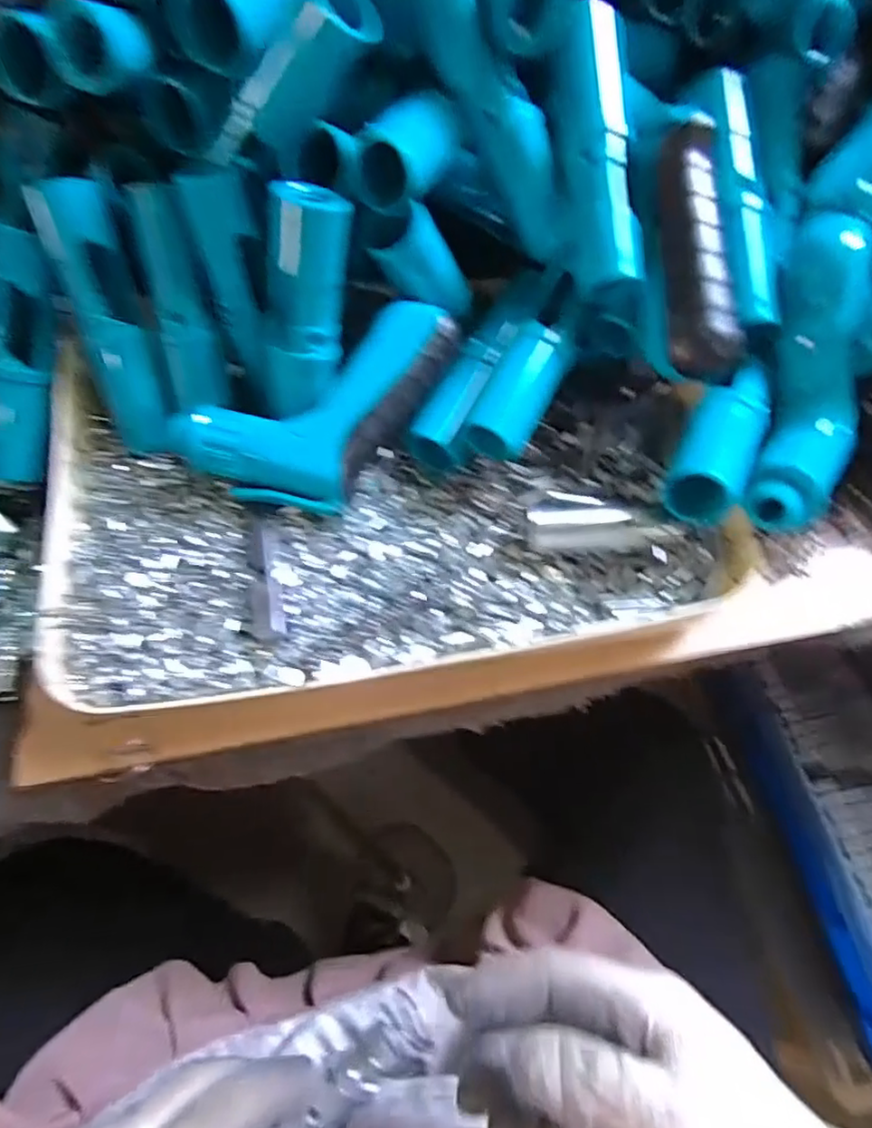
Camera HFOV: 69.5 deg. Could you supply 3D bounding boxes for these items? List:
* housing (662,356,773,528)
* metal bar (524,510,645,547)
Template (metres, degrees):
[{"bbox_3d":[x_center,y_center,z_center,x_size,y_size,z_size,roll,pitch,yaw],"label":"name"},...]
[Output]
[{"bbox_3d":[0.129,-0.056,0.285,0.032,0.026,0.083,24,64,15],"label":"housing"},{"bbox_3d":[0.067,-0.017,0.293,0.046,0.015,0.014,-6,61,-1],"label":"metal bar"}]

